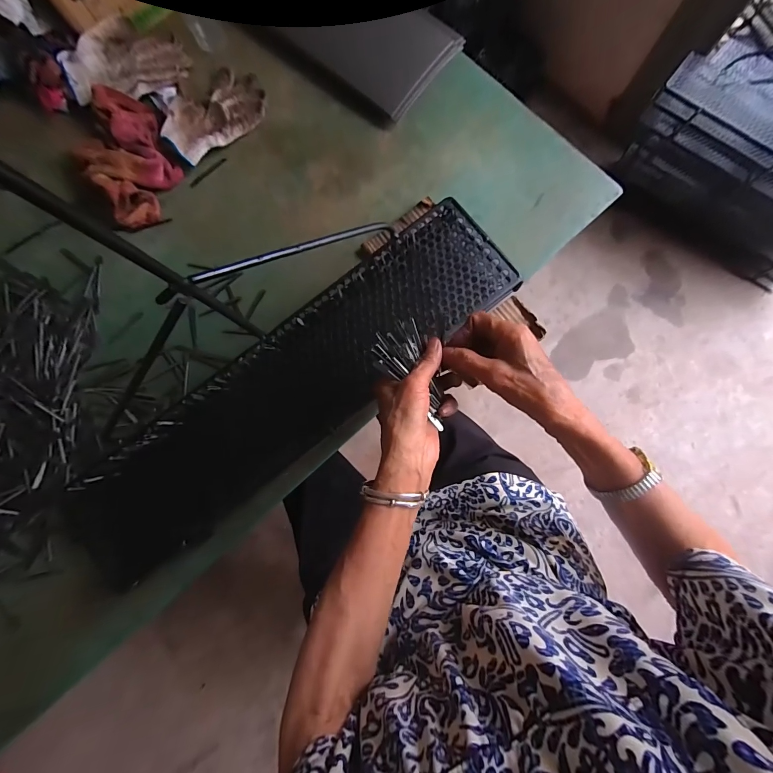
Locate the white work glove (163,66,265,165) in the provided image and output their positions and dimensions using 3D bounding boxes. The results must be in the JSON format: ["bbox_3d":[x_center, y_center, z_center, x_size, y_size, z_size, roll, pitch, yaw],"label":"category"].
[{"bbox_3d":[-0.266,-0.422,0.531,0.162,0.024,0.107,-41,83,-4],"label":"white work glove"}]

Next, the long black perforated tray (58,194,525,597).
[{"bbox_3d":[-0.122,0.011,0.433,0.619,0.030,0.143,-39,89,0],"label":"long black perforated tray"}]

